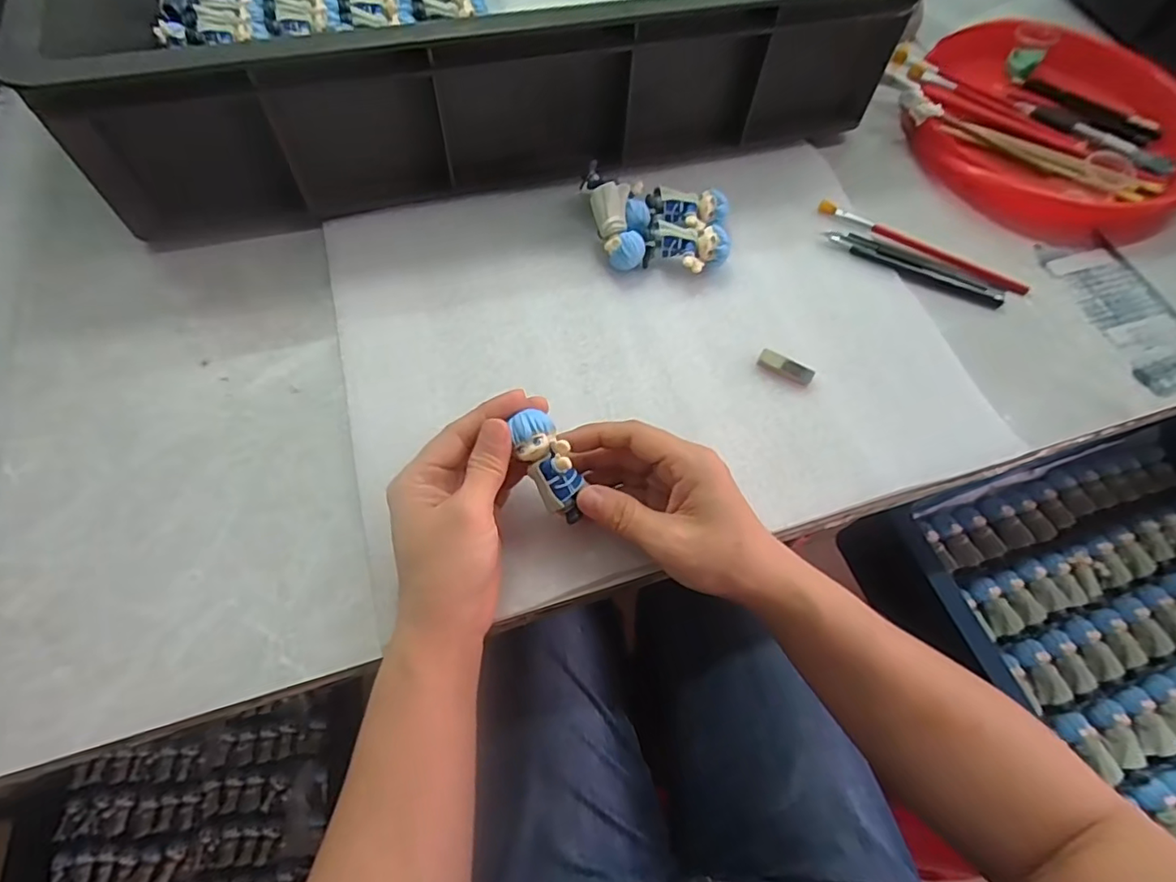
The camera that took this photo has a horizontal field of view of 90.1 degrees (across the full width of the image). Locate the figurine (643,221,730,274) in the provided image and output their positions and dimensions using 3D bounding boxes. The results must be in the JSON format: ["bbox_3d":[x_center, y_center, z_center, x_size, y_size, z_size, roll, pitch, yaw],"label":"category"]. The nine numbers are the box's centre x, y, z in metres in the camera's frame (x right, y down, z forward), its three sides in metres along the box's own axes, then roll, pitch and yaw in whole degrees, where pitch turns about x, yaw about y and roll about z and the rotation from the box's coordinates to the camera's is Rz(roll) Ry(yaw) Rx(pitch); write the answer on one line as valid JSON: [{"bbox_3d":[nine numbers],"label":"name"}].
[{"bbox_3d":[0.072,-0.138,0.424,0.058,0.026,0.033,16,63,4],"label":"figurine"}]

